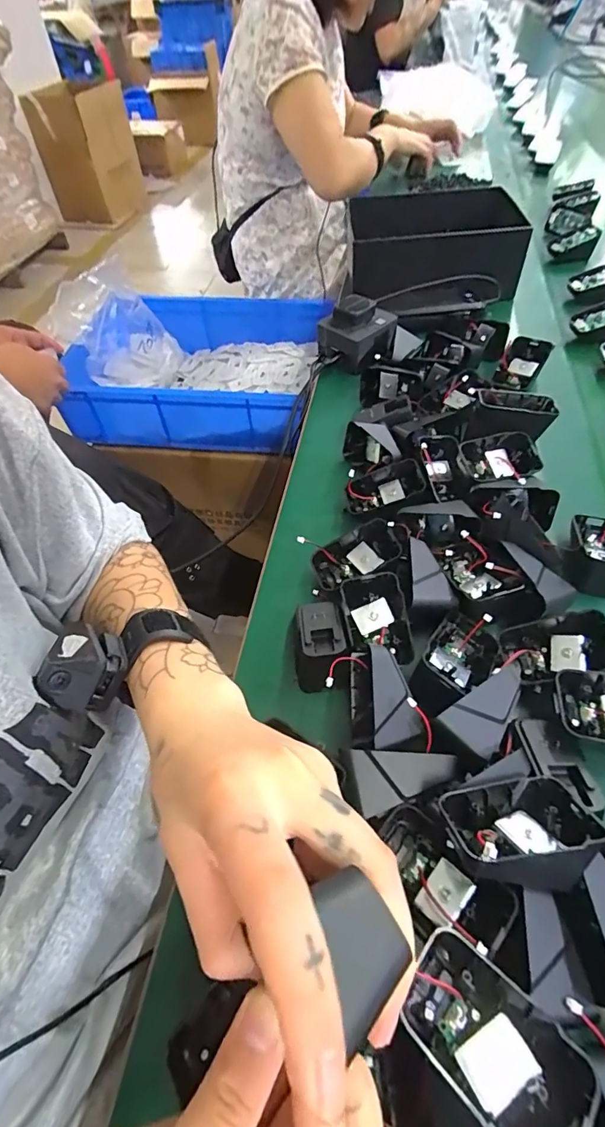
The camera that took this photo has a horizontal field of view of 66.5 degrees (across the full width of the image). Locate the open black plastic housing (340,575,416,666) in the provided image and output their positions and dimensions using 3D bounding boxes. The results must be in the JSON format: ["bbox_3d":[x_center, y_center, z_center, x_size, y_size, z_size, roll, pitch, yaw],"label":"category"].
[{"bbox_3d":[0.056,0.041,0.340,0.043,0.021,0.062,-8,93,2],"label":"open black plastic housing"}]

